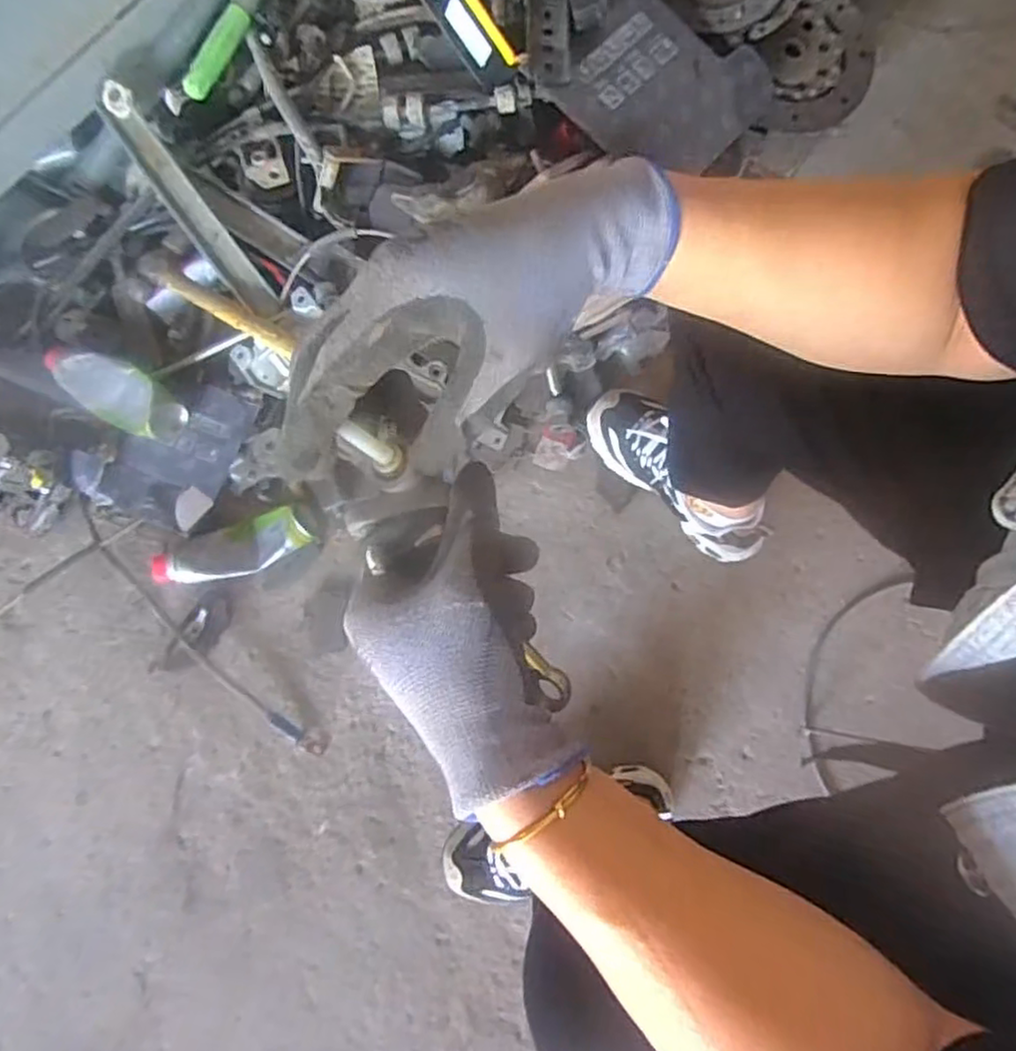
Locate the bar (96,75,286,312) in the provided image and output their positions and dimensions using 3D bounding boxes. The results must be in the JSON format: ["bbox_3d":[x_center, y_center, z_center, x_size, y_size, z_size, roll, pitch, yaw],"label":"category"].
[{"bbox_3d":[-0.399,-0.399,0.818,0.043,0.025,0.338,-37,93,-8],"label":"bar"}]

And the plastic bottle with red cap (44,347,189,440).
[{"bbox_3d":[-0.491,-0.168,0.819,0.208,0.052,0.073,28,80,6],"label":"plastic bottle with red cap"}]

